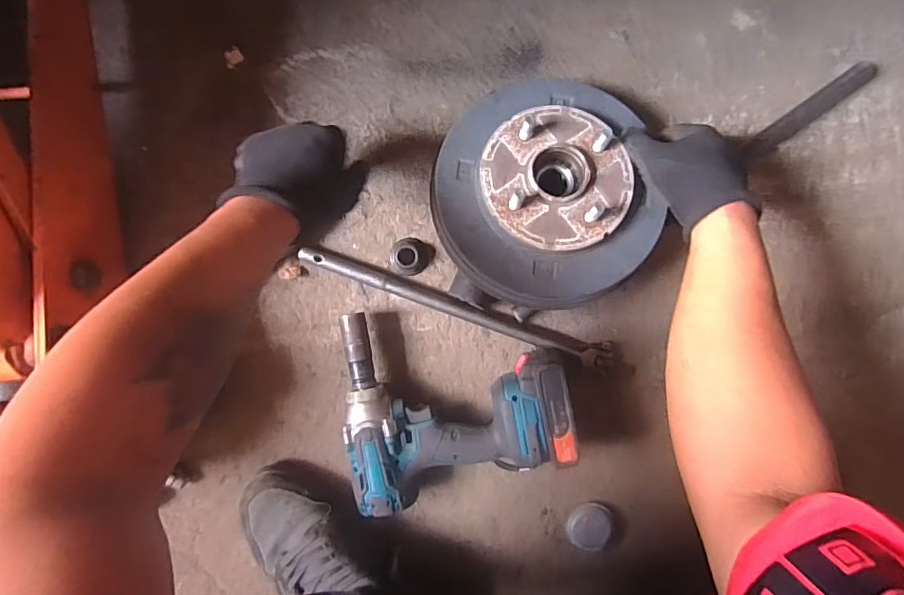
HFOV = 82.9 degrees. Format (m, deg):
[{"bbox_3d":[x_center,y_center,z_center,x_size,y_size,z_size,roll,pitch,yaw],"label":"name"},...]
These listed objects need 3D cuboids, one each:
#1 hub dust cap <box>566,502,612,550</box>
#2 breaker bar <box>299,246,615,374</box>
[{"bbox_3d":[0.155,0.257,0.580,0.045,0.024,0.049,0,92,-1],"label":"hub dust cap"},{"bbox_3d":[0.007,0.013,0.563,0.355,0.023,0.031,18,92,-1],"label":"breaker bar"}]

